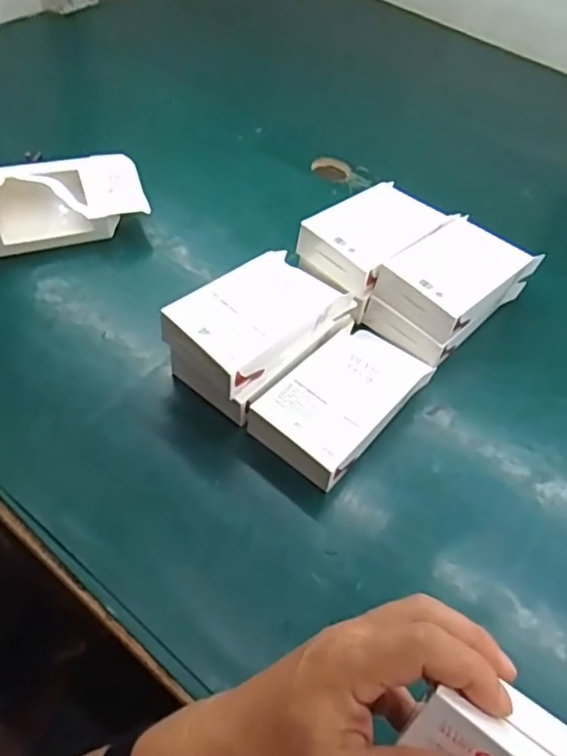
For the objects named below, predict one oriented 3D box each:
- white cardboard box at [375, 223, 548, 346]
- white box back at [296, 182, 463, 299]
[{"bbox_3d":[0.184,-0.107,0.631,0.157,0.053,0.103,-33,60,-29],"label":"white cardboard box"},{"bbox_3d":[0.099,-0.154,0.657,0.142,0.055,0.099,-33,60,-29],"label":"white box back"}]

